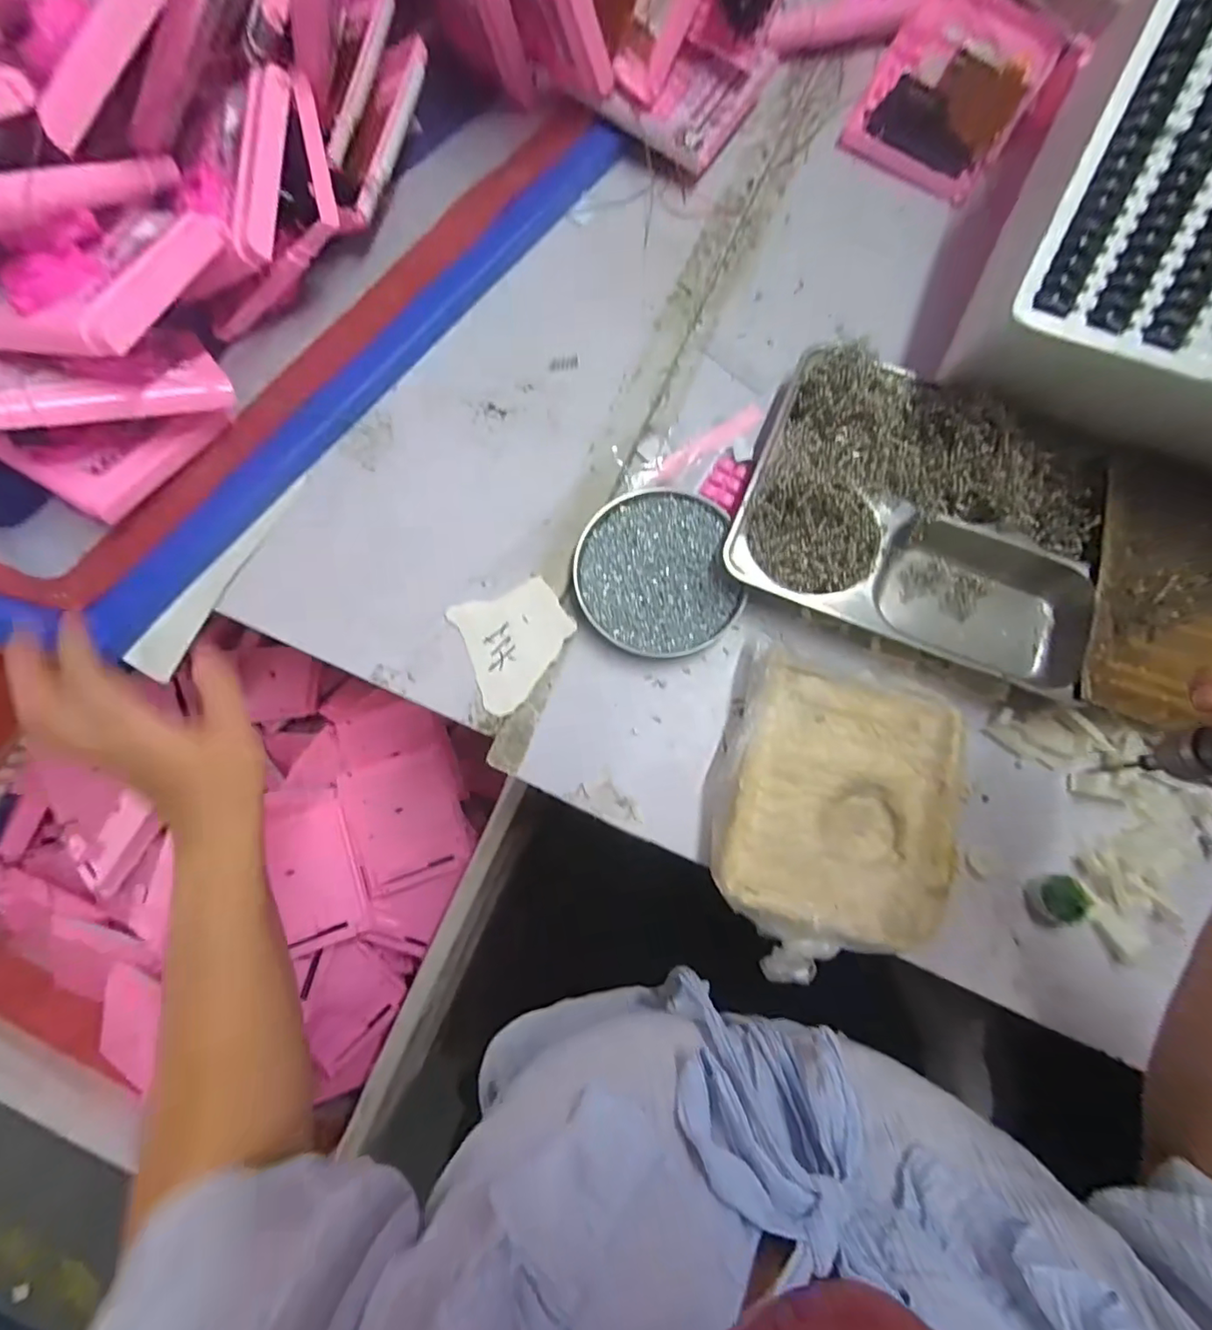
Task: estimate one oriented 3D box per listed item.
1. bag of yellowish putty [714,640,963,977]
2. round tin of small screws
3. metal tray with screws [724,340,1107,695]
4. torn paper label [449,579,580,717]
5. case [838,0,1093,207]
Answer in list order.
[{"bbox_3d":[0.159,0.107,0.407,0.163,0.040,0.211,17,80,3],"label":"bag of yellowish putty"},{"bbox_3d":[0.040,-0.073,0.452,0.123,0.019,0.132,0,79,0],"label":"round tin of small screws"},{"bbox_3d":[0.246,-0.113,0.434,0.267,0.058,0.206,22,80,4],"label":"metal tray with screws"},{"bbox_3d":[-0.070,-0.019,0.450,0.086,0.004,0.092,-25,80,-1],"label":"torn paper label"},{"bbox_3d":[0.321,-0.531,0.519,0.143,0.048,0.180,41,82,7],"label":"case"}]

